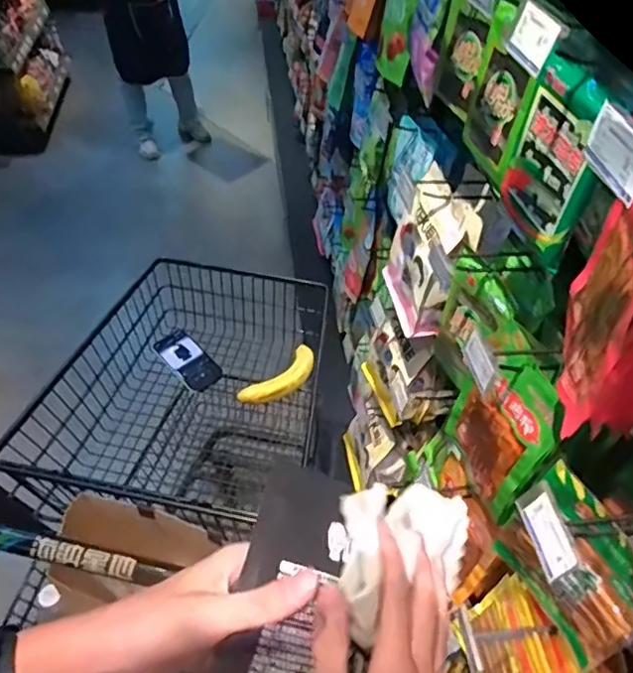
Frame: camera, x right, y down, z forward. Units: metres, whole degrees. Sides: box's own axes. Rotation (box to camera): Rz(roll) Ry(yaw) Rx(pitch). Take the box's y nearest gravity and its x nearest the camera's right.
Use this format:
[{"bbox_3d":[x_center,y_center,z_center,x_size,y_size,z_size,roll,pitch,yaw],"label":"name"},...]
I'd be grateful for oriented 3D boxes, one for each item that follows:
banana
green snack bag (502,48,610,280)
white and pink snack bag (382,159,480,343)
[{"bbox_3d":[-0.065,0.084,1.096,0.183,0.031,0.066,-35,58,-30],"label":"banana"},{"bbox_3d":[0.251,-0.187,0.589,0.039,0.173,0.135,1,47,-3],"label":"green snack bag"},{"bbox_3d":[0.193,-0.138,0.969,0.085,0.239,0.173,-1,47,-5],"label":"white and pink snack bag"}]

